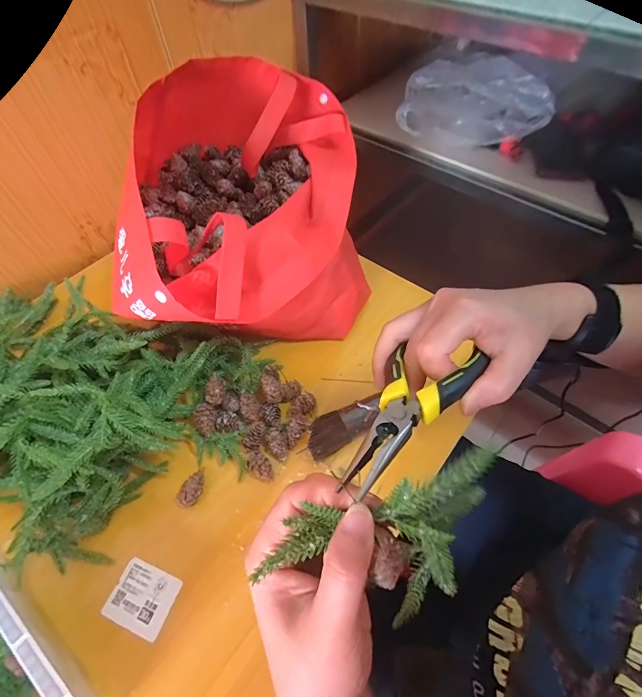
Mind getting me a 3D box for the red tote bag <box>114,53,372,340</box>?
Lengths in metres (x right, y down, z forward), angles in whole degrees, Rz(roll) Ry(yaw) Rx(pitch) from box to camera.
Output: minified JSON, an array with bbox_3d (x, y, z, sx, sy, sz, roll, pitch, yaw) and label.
[{"bbox_3d":[-0.087,-0.171,0.452,0.278,0.197,0.335,-9,57,-4],"label":"red tote bag"}]

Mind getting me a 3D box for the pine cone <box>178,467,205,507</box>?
[{"bbox_3d":[-0.130,0.144,0.377,0.020,0.020,0.038,14,59,11],"label":"pine cone"}]

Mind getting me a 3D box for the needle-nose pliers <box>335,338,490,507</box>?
[{"bbox_3d":[0.047,0.031,0.212,0.049,0.021,0.127,36,49,22],"label":"needle-nose pliers"}]

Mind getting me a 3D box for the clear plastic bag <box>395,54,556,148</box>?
[{"bbox_3d":[0.235,-0.392,0.580,0.230,0.105,0.099,-4,57,-1],"label":"clear plastic bag"}]

